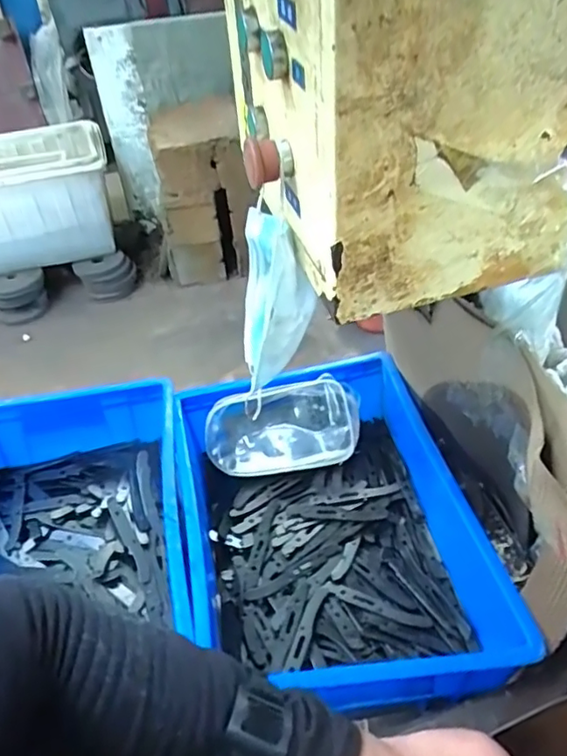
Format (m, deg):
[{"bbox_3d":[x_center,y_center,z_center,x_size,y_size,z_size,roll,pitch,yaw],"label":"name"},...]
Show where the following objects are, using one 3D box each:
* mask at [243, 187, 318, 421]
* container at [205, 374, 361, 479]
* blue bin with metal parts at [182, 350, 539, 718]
[{"bbox_3d":[-0.005,-0.065,0.521,0.067,0.151,0.088,1,43,3],"label":"mask"},{"bbox_3d":[-0.001,0.068,0.767,0.197,0.111,0.030,-12,-2,5],"label":"container"},{"bbox_3d":[0.050,0.162,0.669,0.287,0.117,0.421,-11,43,-10],"label":"blue bin with metal parts"}]

